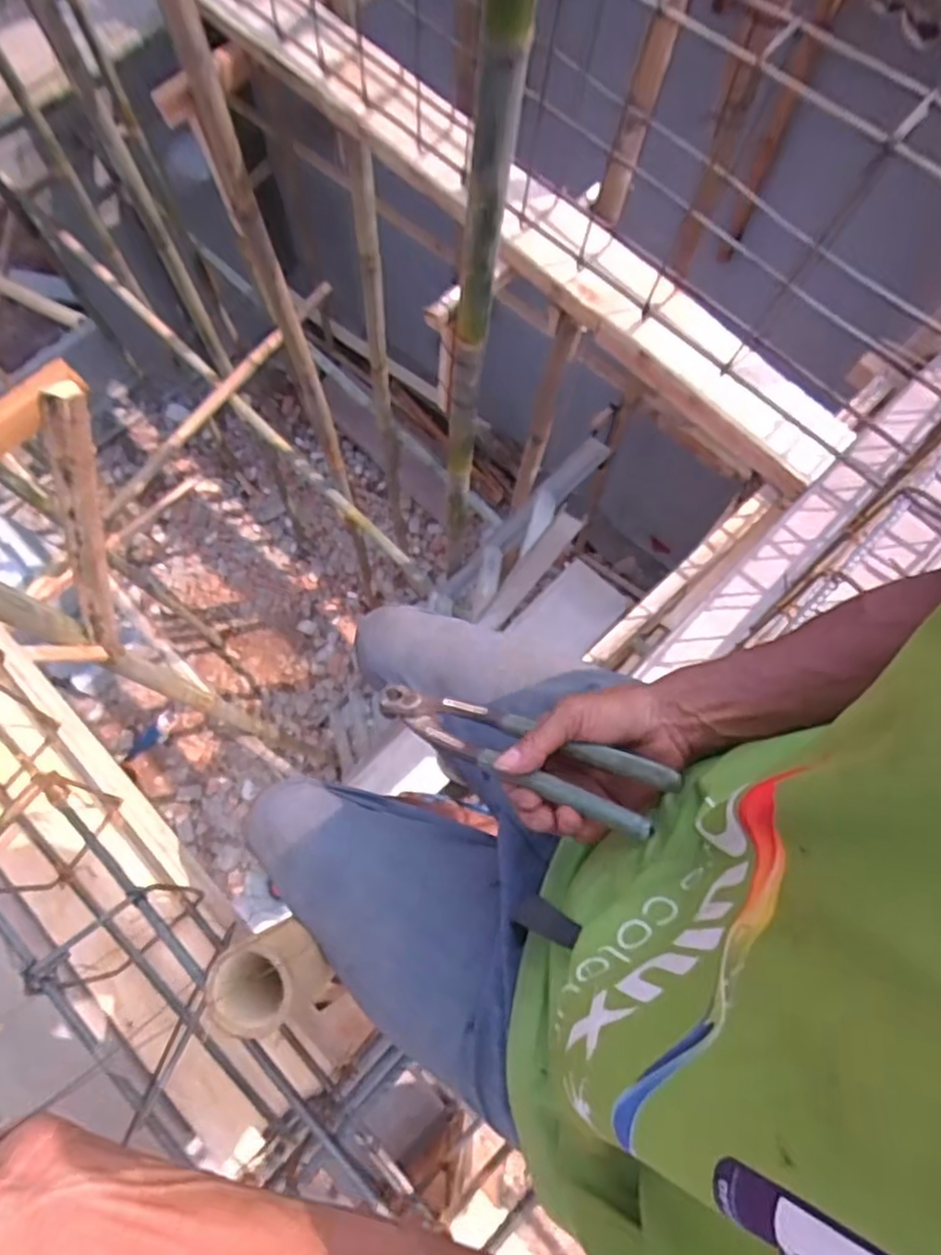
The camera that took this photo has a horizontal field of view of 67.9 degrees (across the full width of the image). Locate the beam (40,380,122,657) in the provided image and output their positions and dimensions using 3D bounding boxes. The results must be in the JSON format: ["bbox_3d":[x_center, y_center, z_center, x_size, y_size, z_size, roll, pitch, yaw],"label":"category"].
[{"bbox_3d":[-0.726,-0.156,1.328,0.054,0.717,0.064,40,51,10],"label":"beam"}]

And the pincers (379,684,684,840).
[{"bbox_3d":[0.024,0.082,0.466,0.220,0.017,0.049,12,72,31],"label":"pincers"}]

